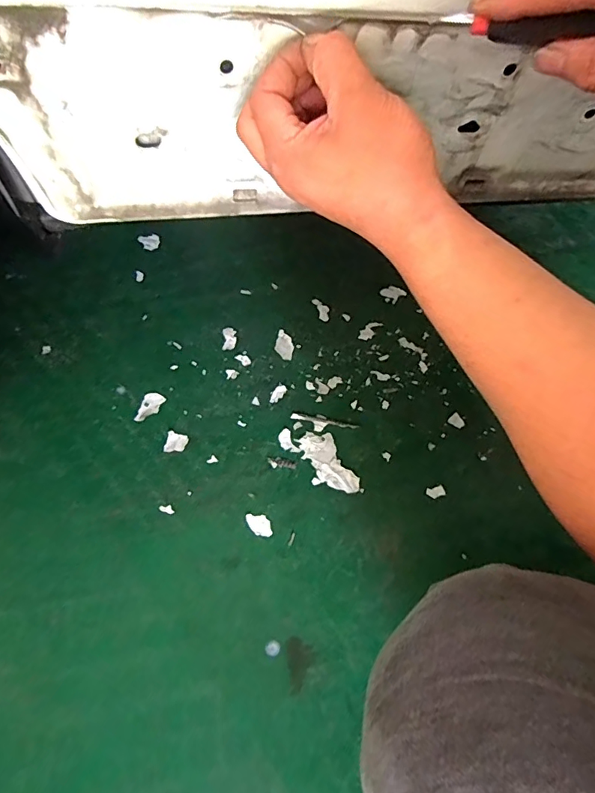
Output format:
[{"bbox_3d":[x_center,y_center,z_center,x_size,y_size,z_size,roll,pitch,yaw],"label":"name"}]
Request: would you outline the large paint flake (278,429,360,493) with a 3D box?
[{"bbox_3d":[0.034,0.085,0.660,0.063,0.004,0.127,-33,67,-22],"label":"large paint flake"}]

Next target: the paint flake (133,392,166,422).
[{"bbox_3d":[-0.212,0.015,0.677,0.029,0.004,0.049,20,59,8],"label":"paint flake"}]

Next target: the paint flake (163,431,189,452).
[{"bbox_3d":[-0.167,0.063,0.651,0.029,0.004,0.031,13,59,4],"label":"paint flake"}]

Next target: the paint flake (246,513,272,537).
[{"bbox_3d":[-0.048,0.163,0.605,0.023,0.004,0.038,-35,67,-23],"label":"paint flake"}]

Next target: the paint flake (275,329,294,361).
[{"bbox_3d":[-0.020,-0.083,0.759,0.029,0.004,0.057,9,58,1],"label":"paint flake"}]

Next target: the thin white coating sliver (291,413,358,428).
[{"bbox_3d":[0.040,0.036,0.691,0.096,0.004,0.010,10,58,2],"label":"thin white coating sliver"}]

